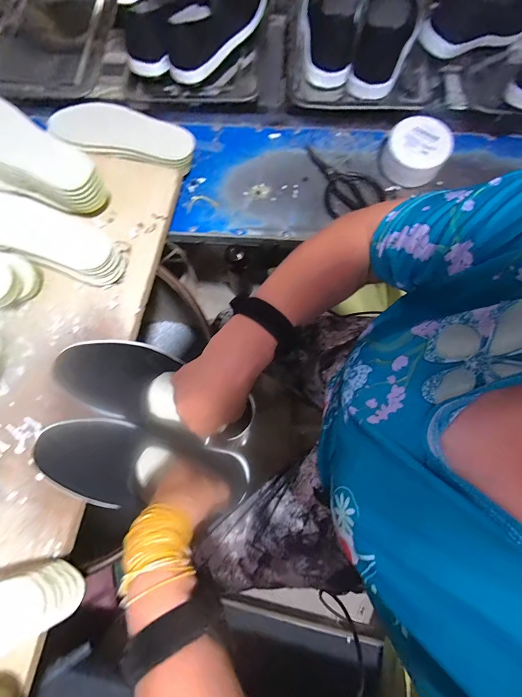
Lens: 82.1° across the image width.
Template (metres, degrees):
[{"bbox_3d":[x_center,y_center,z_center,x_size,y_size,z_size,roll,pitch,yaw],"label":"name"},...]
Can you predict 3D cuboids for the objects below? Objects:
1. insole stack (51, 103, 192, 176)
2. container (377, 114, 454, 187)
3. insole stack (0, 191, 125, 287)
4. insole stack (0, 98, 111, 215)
[{"bbox_3d":[-0.249,-0.381,0.532,0.267,0.026,0.095,12,75,4],"label":"insole stack"},{"bbox_3d":[0.282,-0.363,0.546,0.108,0.059,0.113,0,74,1],"label":"container"},{"bbox_3d":[-0.348,-0.176,0.467,0.271,0.053,0.097,16,75,5],"label":"insole stack"},{"bbox_3d":[-0.371,-0.291,0.468,0.273,0.073,0.107,33,78,10],"label":"insole stack"}]

